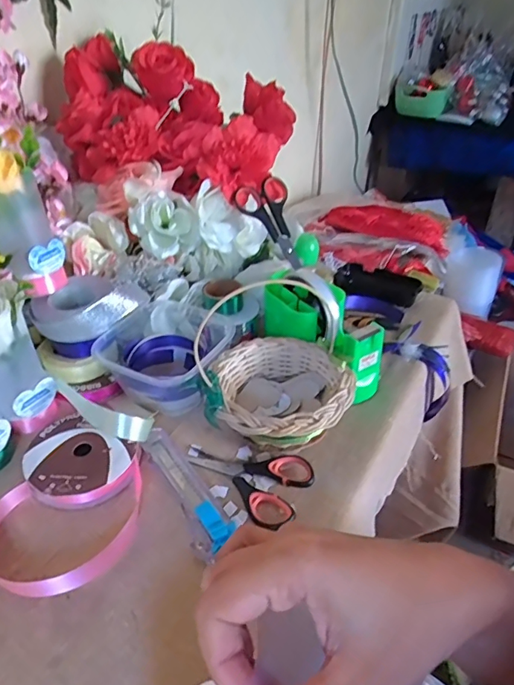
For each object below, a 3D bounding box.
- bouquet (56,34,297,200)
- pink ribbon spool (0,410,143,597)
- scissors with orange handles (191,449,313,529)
[{"bbox_3d":[-0.100,-0.268,0.573,0.252,0.125,0.168,12,37,16],"label":"bouquet"},{"bbox_3d":[-0.152,0.126,0.395,0.117,0.031,0.148,7,36,9],"label":"pink ribbon spool"},{"bbox_3d":[-0.006,0.111,0.419,0.105,0.012,0.068,21,41,27],"label":"scissors with orange handles"}]

